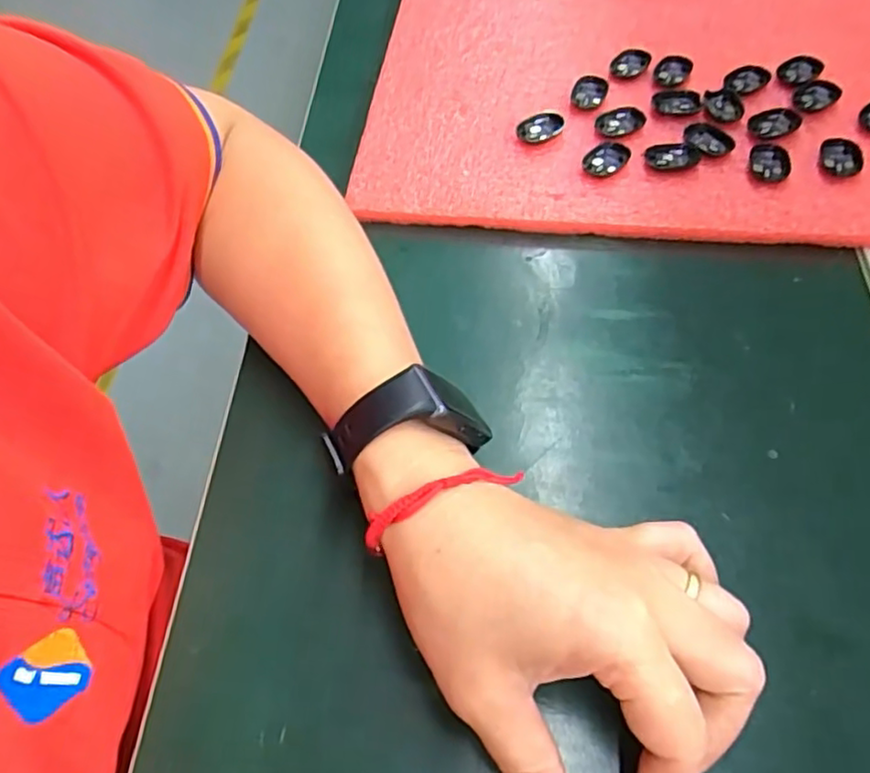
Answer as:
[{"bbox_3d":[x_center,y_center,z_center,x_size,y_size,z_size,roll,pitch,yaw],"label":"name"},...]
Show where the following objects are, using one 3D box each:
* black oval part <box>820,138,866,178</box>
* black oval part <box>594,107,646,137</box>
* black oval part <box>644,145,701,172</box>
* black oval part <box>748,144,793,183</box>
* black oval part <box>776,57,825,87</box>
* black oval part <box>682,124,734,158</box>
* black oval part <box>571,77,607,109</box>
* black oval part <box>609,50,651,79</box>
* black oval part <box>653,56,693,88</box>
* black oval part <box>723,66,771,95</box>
[{"bbox_3d":[0.213,-0.120,0.346,0.021,0.004,0.024,20,63,16],"label":"black oval part"},{"bbox_3d":[0.104,-0.149,0.370,0.026,0.004,0.020,5,60,8],"label":"black oval part"},{"bbox_3d":[0.128,-0.123,0.354,0.029,0.004,0.016,-1,59,4],"label":"black oval part"},{"bbox_3d":[0.176,-0.118,0.347,0.019,0.004,0.027,7,60,9],"label":"black oval part"},{"bbox_3d":[0.211,-0.183,0.383,0.026,0.004,0.019,-29,61,-12],"label":"black oval part"},{"bbox_3d":[0.149,-0.135,0.359,0.026,0.004,0.020,36,68,23],"label":"black oval part"},{"bbox_3d":[0.090,-0.172,0.383,0.018,0.005,0.025,17,62,14],"label":"black oval part"},{"bbox_3d":[0.117,-0.194,0.397,0.018,0.006,0.024,38,69,23],"label":"black oval part"},{"bbox_3d":[0.140,-0.186,0.389,0.020,0.004,0.025,16,62,14],"label":"black oval part"},{"bbox_3d":[0.180,-0.177,0.381,0.029,0.004,0.016,-31,62,-13],"label":"black oval part"}]

